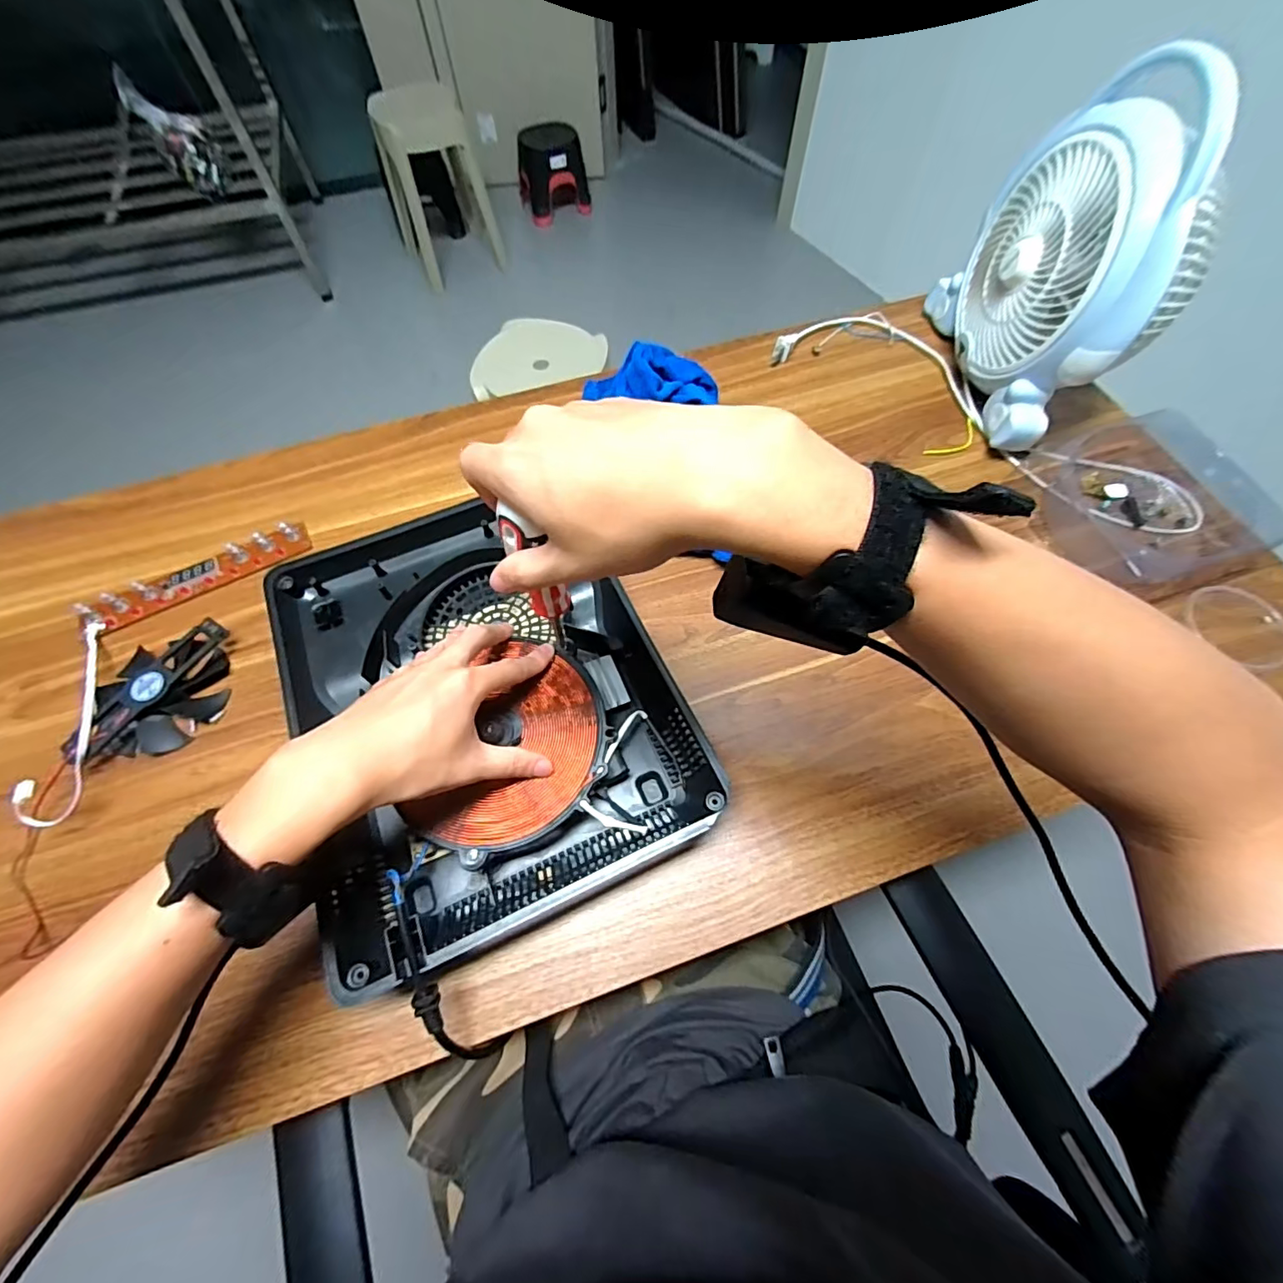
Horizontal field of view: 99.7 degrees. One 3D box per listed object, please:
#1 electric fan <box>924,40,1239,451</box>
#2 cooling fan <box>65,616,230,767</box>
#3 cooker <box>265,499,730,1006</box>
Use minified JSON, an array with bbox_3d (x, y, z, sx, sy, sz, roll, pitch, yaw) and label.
[{"bbox_3d":[0.421,-0.365,0.516,0.129,0.230,0.258,-6,64,-2],"label":"electric fan"},{"bbox_3d":[-0.411,0.044,0.456,0.102,0.026,0.100,-14,64,-6],"label":"cooling fan"},{"bbox_3d":[-0.127,0.033,0.425,0.265,0.061,0.345,-25,69,-8],"label":"cooker"}]

